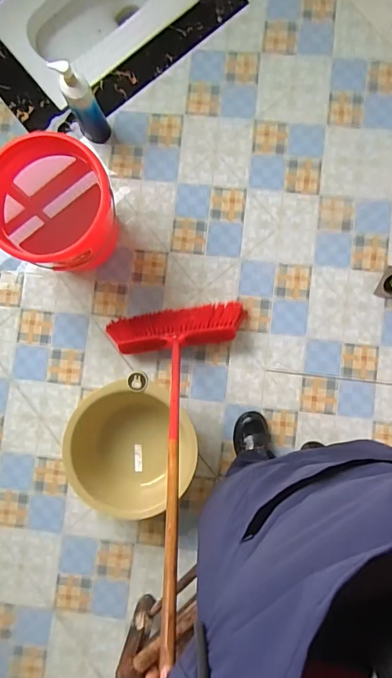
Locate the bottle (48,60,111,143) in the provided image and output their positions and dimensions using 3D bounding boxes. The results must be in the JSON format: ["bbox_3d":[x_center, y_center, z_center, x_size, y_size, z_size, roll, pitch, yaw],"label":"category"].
[{"bbox_3d":[-0.296,-0.620,1.121,0.073,0.274,0.071,-28,87,1],"label":"bottle"}]

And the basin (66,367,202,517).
[{"bbox_3d":[-0.173,0.282,1.127,0.335,0.162,0.338,0,88,2],"label":"basin"}]

